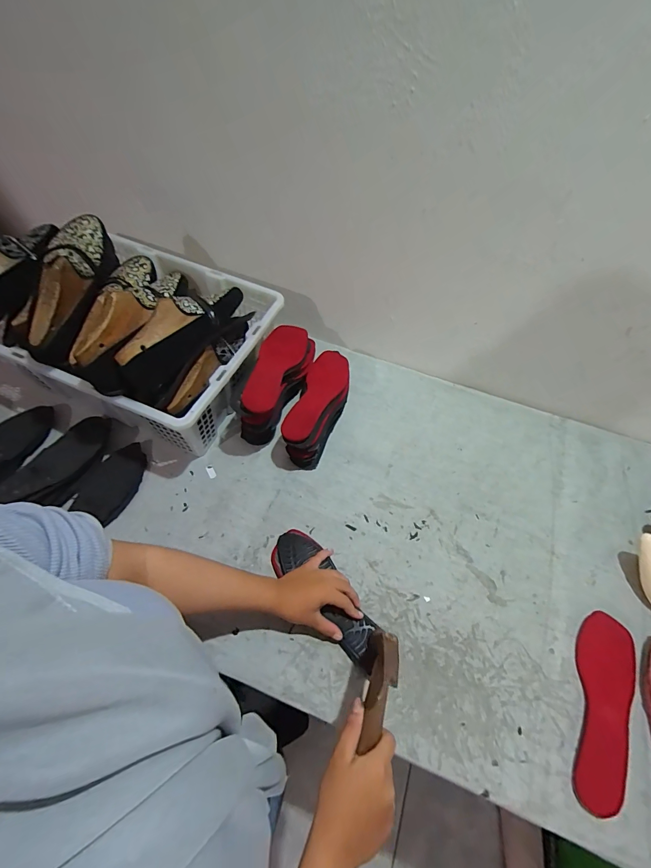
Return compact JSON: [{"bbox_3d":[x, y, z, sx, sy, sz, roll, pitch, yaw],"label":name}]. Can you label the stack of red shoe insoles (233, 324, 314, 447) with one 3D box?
[{"bbox_3d":[-0.097,-0.105,0.713,0.100,0.134,0.245,14,58,5],"label":"stack of red shoe insoles"}]

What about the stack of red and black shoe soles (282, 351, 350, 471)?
[{"bbox_3d":[-0.010,-0.055,0.721,0.085,0.095,0.242,15,58,5],"label":"stack of red and black shoe soles"}]

